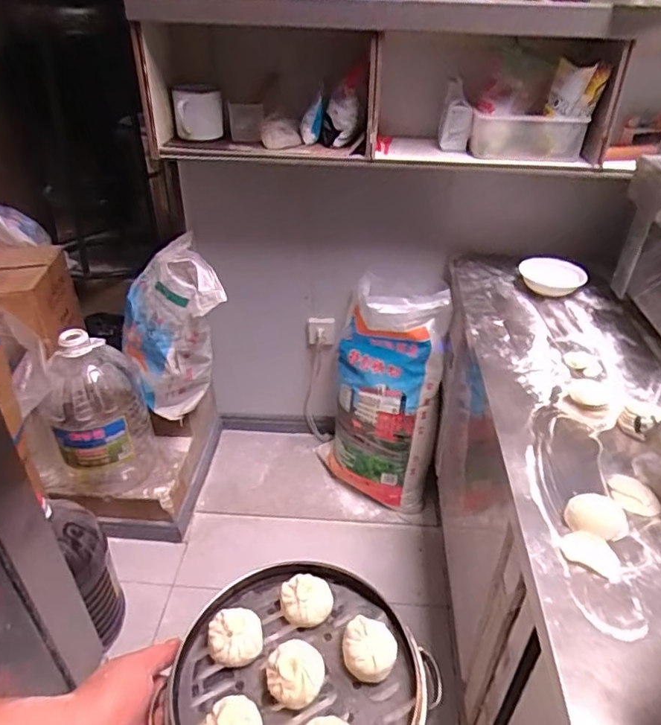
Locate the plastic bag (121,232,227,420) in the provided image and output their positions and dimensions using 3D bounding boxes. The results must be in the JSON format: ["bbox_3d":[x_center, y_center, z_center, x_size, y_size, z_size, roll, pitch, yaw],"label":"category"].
[{"bbox_3d":[-0.461,-0.074,1.609,0.262,0.483,0.318,-13,37,-19],"label":"plastic bag"}]

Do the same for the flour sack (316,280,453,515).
[{"bbox_3d":[0.156,0.106,1.753,0.360,0.680,0.258,7,35,9],"label":"flour sack"}]

